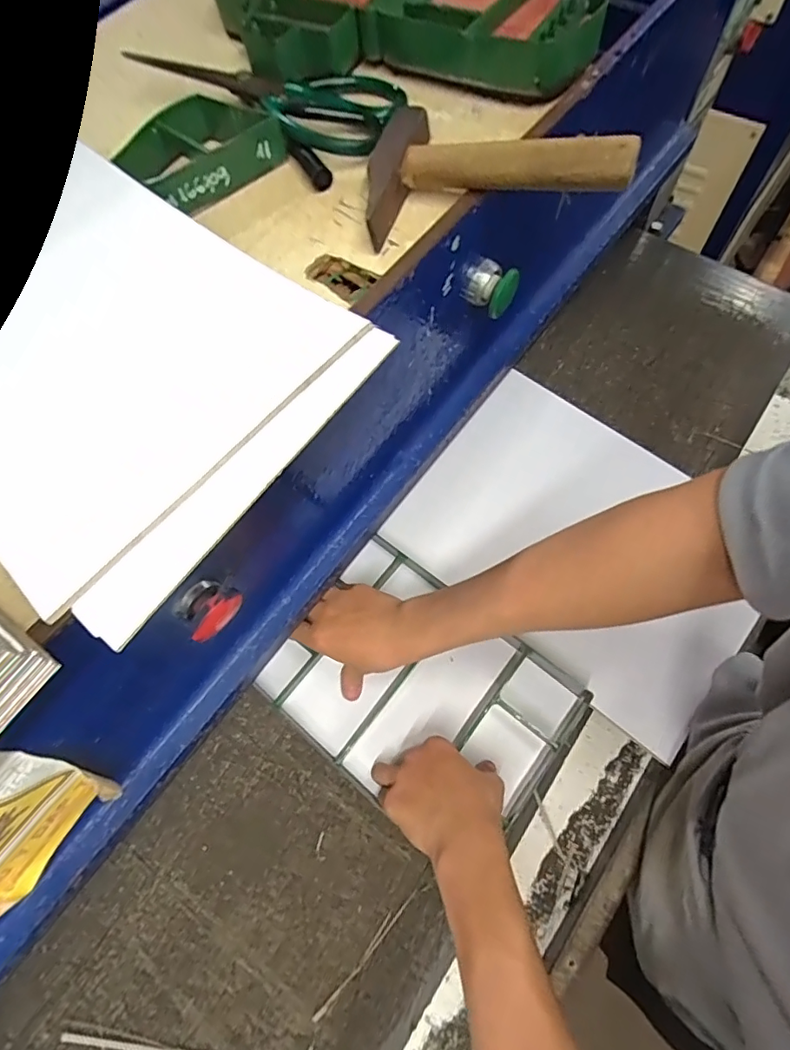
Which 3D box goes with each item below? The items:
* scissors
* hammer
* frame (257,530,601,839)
[{"bbox_3d":[-0.095,-0.317,0.377,0.187,0.012,0.082,17,70,1],"label":"scissors"},{"bbox_3d":[0.063,-0.223,0.325,0.162,0.026,0.110,12,70,20],"label":"hammer"},{"bbox_3d":[0.025,0.167,0.523,0.278,0.029,0.203,36,75,14],"label":"frame"}]

